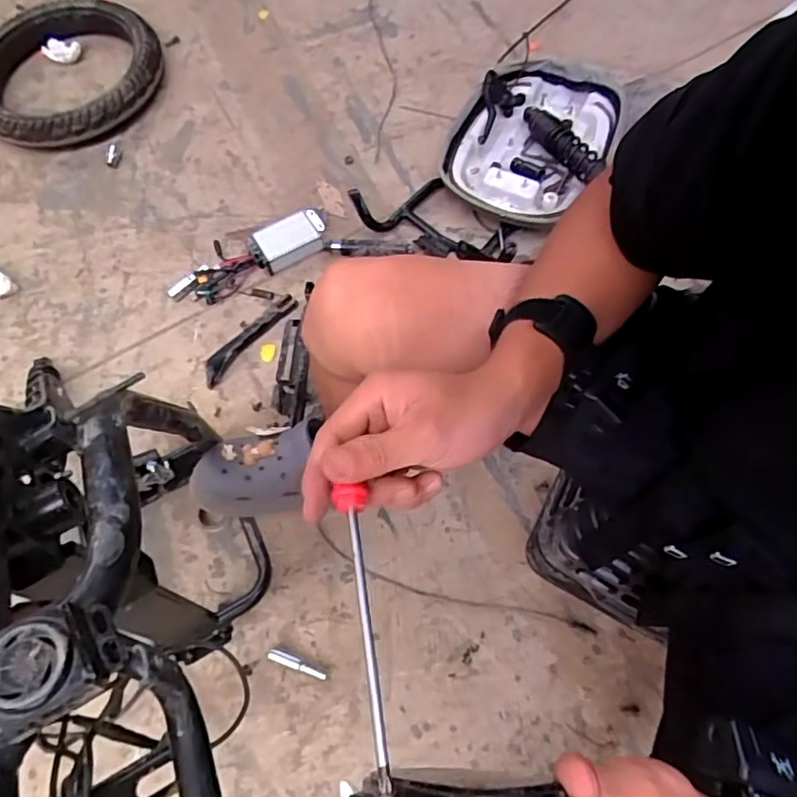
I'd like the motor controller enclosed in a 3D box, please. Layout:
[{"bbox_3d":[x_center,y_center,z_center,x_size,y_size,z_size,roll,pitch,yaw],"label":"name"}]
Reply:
[{"bbox_3d":[-0.256,-0.238,0.984,0.281,0.057,0.134,-18,68,-7],"label":"motor controller"}]

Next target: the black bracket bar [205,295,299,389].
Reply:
[{"bbox_3d":[-0.237,-0.094,0.923,0.030,0.030,0.192,39,73,16],"label":"black bracket bar"}]

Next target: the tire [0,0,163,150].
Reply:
[{"bbox_3d":[-0.655,-0.643,1.146,0.339,0.076,0.353,0,67,1],"label":"tire"}]

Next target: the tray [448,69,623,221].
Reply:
[{"bbox_3d":[0.245,-0.468,1.059,0.264,0.076,0.389,25,70,11],"label":"tray"}]

